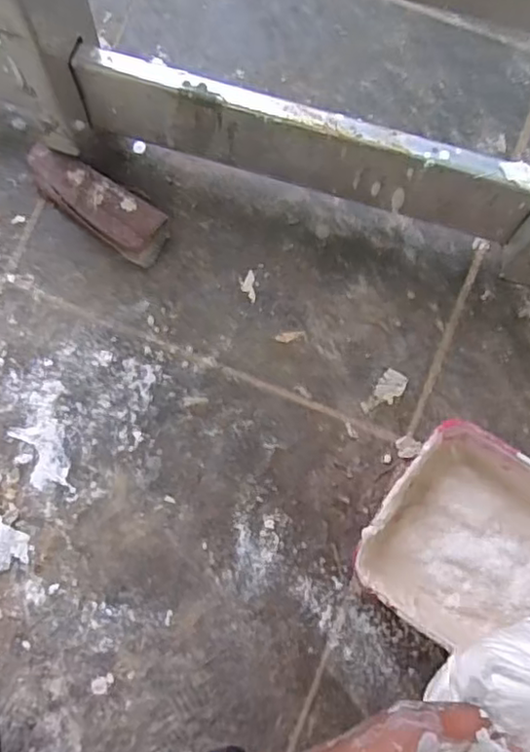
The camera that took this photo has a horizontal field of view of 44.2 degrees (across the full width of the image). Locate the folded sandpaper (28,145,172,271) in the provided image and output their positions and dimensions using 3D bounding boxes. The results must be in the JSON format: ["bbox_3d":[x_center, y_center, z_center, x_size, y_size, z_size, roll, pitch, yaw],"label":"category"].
[{"bbox_3d":[-0.114,-0.119,0.443,0.104,0.028,0.036,36,85,3],"label":"folded sandpaper"}]

